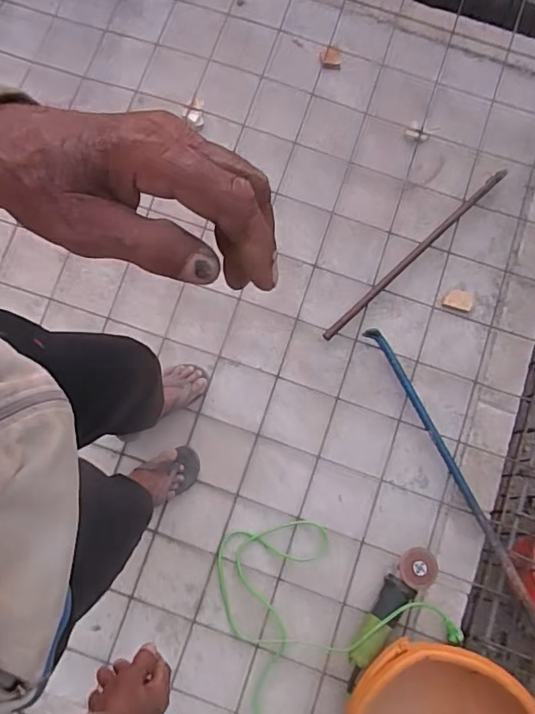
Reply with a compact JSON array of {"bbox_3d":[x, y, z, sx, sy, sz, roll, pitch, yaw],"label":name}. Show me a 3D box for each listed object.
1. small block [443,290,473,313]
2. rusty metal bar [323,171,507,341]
[{"bbox_3d":[0.495,-0.147,1.394,0.074,0.009,0.055,16,79,3],"label":"small block"},{"bbox_3d":[0.391,-0.273,1.391,0.666,0.024,0.024,-43,82,-8],"label":"rusty metal bar"}]

